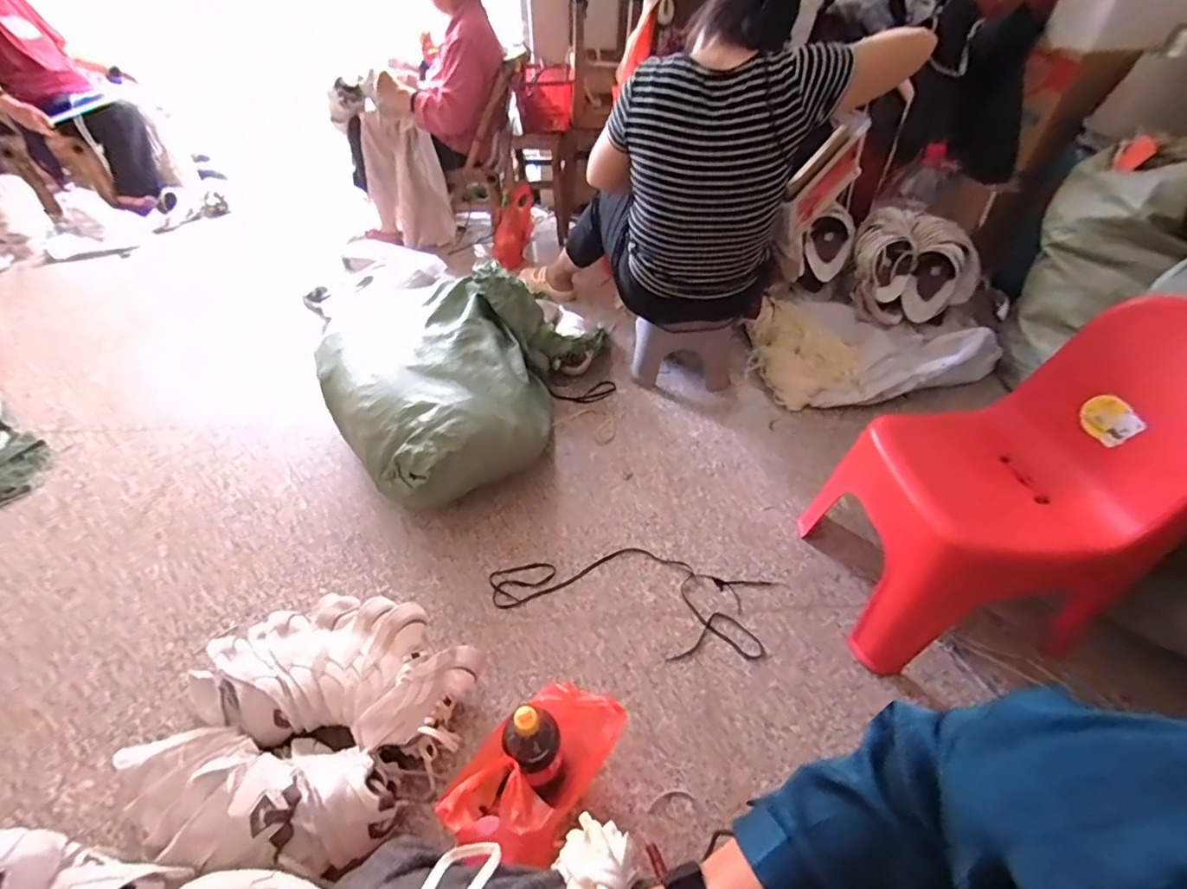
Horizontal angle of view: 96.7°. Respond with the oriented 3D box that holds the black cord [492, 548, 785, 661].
[{"bbox_3d":[0.076,0.307,1.091,0.532,0.010,0.204,13,47,9],"label":"black cord"}]

